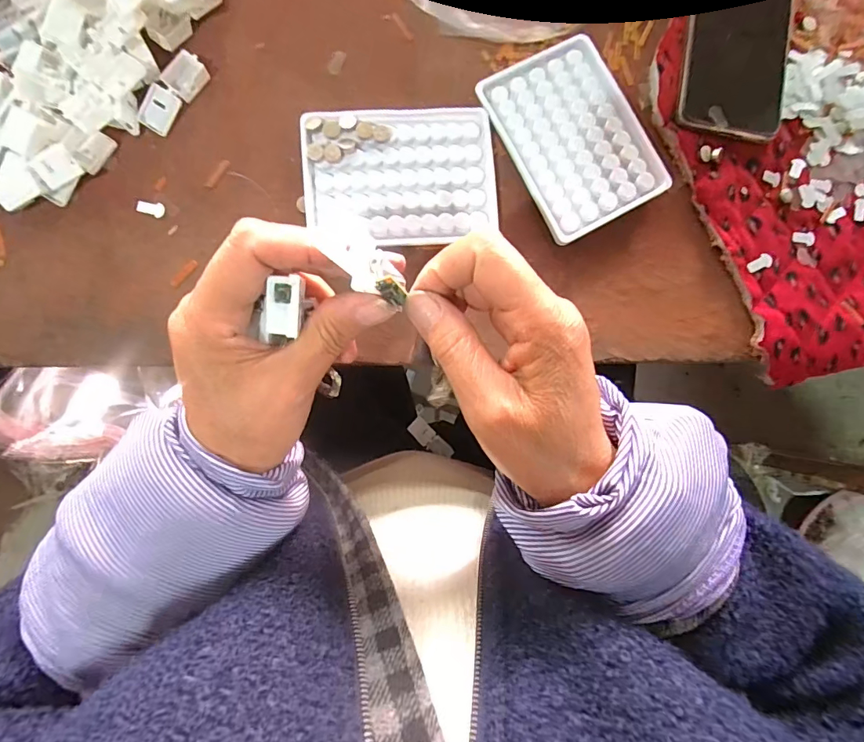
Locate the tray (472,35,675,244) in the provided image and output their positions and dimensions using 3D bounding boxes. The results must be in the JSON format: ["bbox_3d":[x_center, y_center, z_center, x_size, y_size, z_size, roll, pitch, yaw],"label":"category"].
[{"bbox_3d":[0.103,-0.170,0.325,0.096,0.006,0.133,-28,90,-5],"label":"tray"}]

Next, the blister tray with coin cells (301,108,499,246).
[{"bbox_3d":[-0.022,-0.136,0.314,0.131,0.008,0.093,-6,88,-5],"label":"blister tray with coin cells"}]

